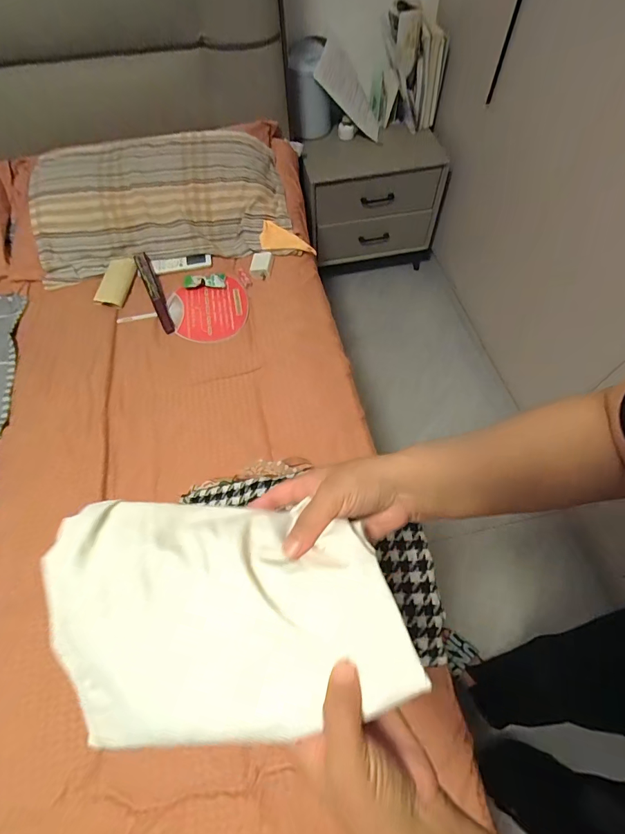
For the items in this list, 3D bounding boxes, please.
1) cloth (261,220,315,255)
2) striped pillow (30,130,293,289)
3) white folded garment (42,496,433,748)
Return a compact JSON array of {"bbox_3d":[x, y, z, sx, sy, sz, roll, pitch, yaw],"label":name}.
[{"bbox_3d":[-0.066,-0.497,1.099,0.157,0.015,0.087,7,71,4],"label":"cloth"},{"bbox_3d":[-0.433,-0.651,1.153,0.691,0.135,0.434,-12,60,-4],"label":"striped pillow"},{"bbox_3d":[-0.061,0.136,0.282,0.241,0.056,0.152,-3,60,1],"label":"white folded garment"}]

